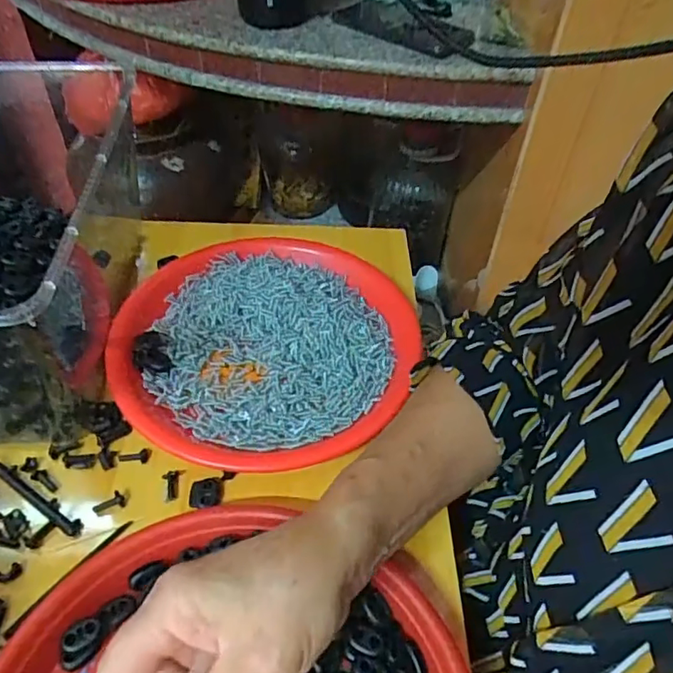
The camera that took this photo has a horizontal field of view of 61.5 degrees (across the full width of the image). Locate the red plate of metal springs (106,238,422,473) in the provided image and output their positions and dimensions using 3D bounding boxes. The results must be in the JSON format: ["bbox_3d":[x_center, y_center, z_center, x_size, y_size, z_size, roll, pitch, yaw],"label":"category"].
[{"bbox_3d":[-0.052,0.001,0.434,0.223,0.024,0.221,1,48,-1],"label":"red plate of metal springs"}]

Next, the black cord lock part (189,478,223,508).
[{"bbox_3d":[-0.084,0.100,0.364,0.020,0.005,0.020,-1,48,-4],"label":"black cord lock part"}]

